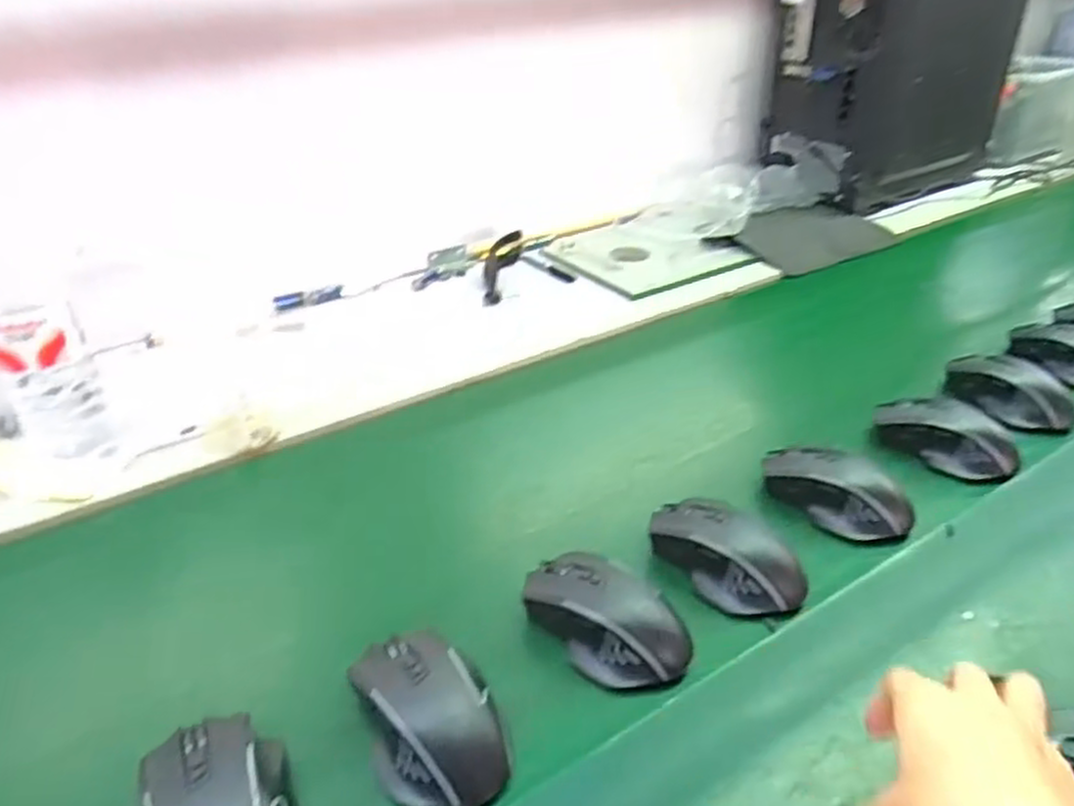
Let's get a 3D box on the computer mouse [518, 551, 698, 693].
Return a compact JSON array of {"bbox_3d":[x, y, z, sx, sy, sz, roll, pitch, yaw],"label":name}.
[{"bbox_3d":[0.045,0.139,0.497,0.111,0.040,0.060,29,43,36],"label":"computer mouse"}]

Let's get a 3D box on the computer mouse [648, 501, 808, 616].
[{"bbox_3d":[0.132,0.106,0.546,0.119,0.040,0.057,27,42,35],"label":"computer mouse"}]

